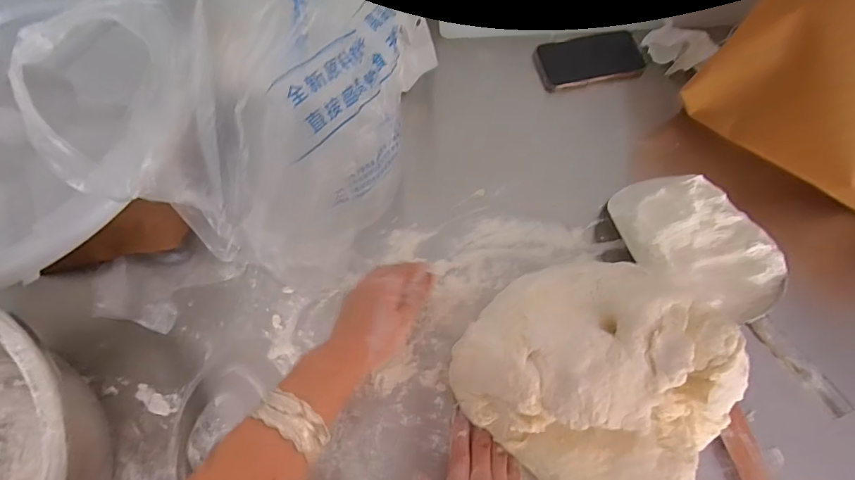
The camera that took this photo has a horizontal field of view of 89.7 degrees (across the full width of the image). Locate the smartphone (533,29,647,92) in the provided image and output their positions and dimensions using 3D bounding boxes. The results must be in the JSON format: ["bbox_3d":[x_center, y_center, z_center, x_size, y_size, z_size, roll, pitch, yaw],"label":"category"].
[{"bbox_3d":[0.218,-0.243,0.580,0.138,0.007,0.068,-11,84,-1],"label":"smartphone"}]

